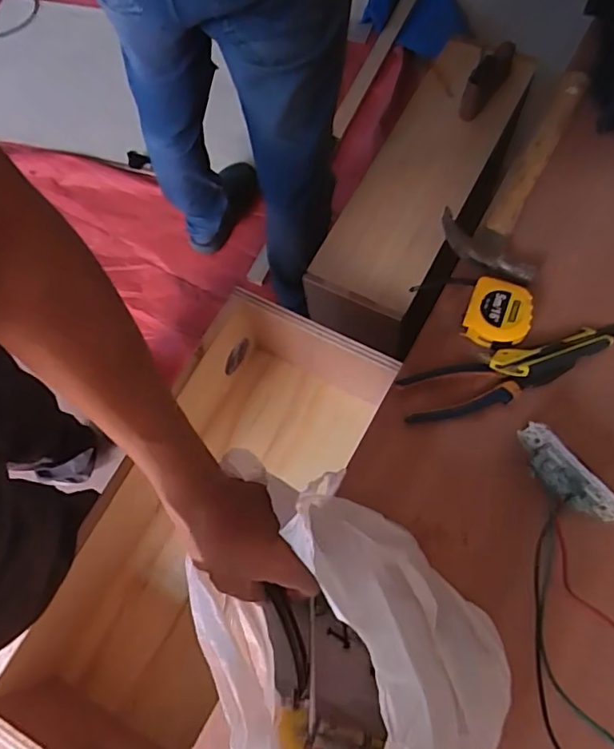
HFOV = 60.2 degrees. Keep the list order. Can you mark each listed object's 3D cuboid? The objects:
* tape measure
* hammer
[{"bbox_3d":[0.208,-0.064,0.582,0.066,0.037,0.071,21,73,10],"label":"tape measure"},{"bbox_3d":[0.255,-0.252,0.648,0.111,0.034,0.289,22,73,10],"label":"hammer"}]

